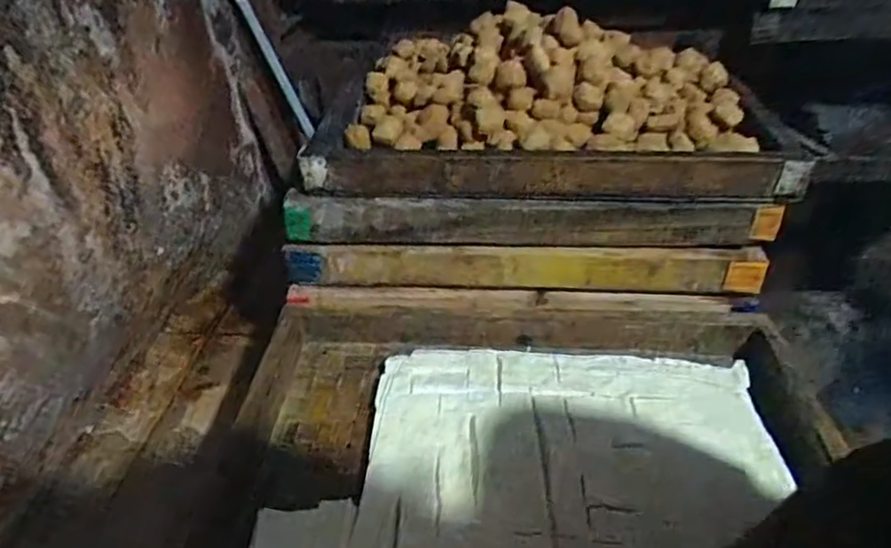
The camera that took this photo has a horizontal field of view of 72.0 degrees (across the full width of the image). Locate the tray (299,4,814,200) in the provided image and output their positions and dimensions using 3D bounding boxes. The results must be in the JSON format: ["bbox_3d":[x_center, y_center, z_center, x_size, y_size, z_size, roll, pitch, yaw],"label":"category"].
[{"bbox_3d":[0.141,-0.245,0.846,0.560,0.147,0.362,-2,35,6],"label":"tray"}]

